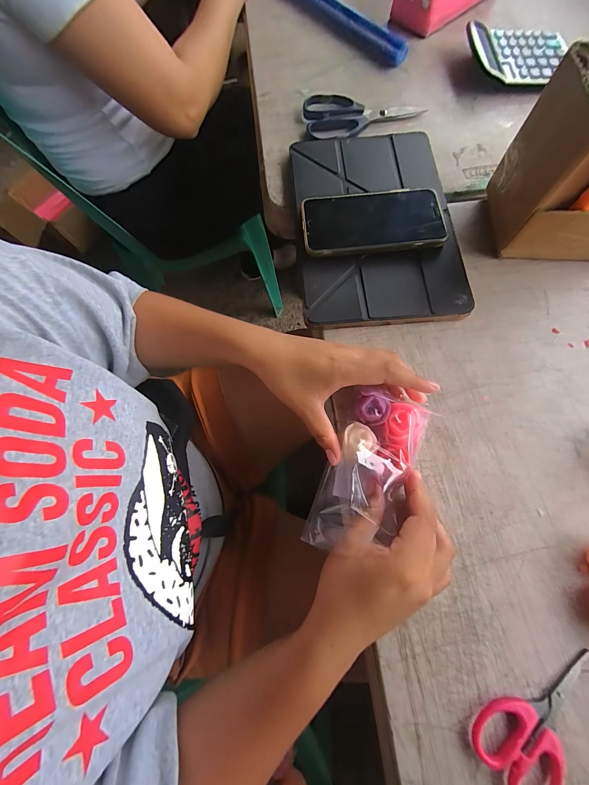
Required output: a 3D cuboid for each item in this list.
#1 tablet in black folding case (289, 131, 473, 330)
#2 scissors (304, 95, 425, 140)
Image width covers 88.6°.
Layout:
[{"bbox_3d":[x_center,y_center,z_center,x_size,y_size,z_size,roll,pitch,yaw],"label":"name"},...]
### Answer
[{"bbox_3d":[0.094,-0.204,0.357,0.183,0.020,0.269,-4,74,-1],"label":"tablet in black folding case"},{"bbox_3d":[0.097,-0.390,0.421,0.165,0.009,0.089,-10,74,-3],"label":"scissors"}]

